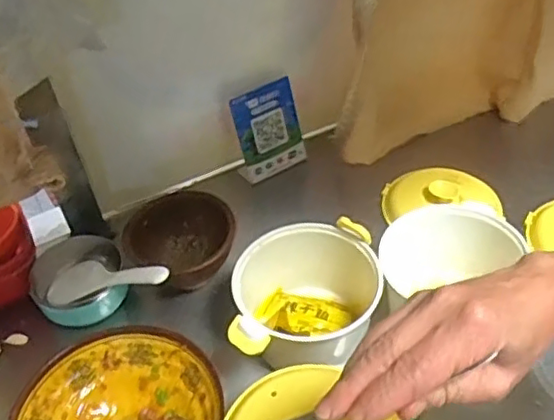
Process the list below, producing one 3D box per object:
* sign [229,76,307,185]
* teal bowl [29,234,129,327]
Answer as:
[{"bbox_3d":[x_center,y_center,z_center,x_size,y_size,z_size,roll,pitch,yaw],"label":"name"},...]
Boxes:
[{"bbox_3d":[-0.007,-0.128,1.013,0.116,0.145,0.045,-29,49,-22],"label":"sign"},{"bbox_3d":[-0.274,0.099,0.864,0.121,0.051,0.124,-3,44,3],"label":"teal bowl"}]

